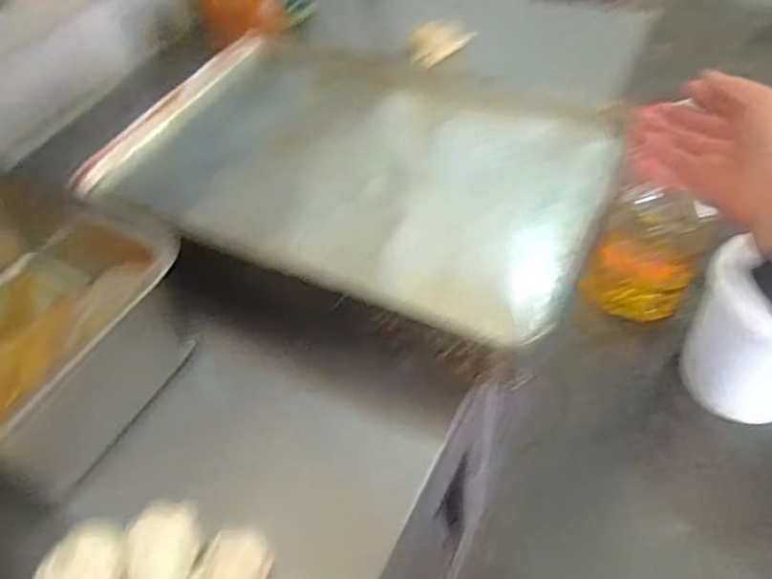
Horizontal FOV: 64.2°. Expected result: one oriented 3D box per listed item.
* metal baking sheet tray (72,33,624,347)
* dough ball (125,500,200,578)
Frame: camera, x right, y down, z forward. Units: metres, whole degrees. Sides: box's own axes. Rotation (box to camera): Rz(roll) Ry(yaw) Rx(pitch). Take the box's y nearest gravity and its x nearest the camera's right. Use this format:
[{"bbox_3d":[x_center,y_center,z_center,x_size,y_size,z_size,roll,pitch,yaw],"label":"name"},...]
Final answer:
[{"bbox_3d":[-0.033,-0.165,0.789,0.604,0.053,0.428,19,54,20],"label":"metal baking sheet tray"},{"bbox_3d":[-0.195,0.224,0.529,0.053,0.037,0.078,-5,50,2],"label":"dough ball"}]

